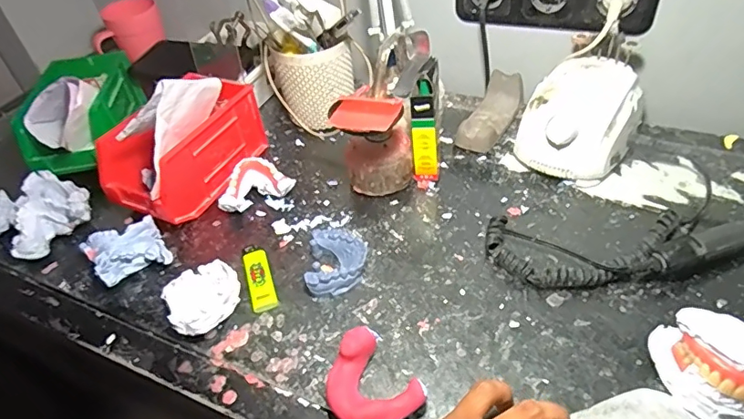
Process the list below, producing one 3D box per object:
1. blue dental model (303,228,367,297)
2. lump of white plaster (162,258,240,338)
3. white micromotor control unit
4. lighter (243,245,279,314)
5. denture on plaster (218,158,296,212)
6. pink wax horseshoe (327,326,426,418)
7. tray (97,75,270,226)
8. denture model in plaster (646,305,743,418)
[{"bbox_3d":[-0.033,0.049,0.484,0.053,0.022,0.071,-2,45,5],"label":"blue dental model"},{"bbox_3d":[-0.153,0.081,0.463,0.064,0.031,0.062,-23,46,-15],"label":"lump of white plaster"},{"bbox_3d":[0.229,-0.100,0.560,0.111,0.080,0.137,28,54,31],"label":"white micromotor control unit"},{"bbox_3d":[-0.108,0.066,0.487,0.024,0.012,0.076,-18,45,-11],"label":"lighter"},{"bbox_3d":[-0.134,-0.025,0.567,0.078,0.033,0.055,-29,48,-21],"label":"denture on plaster"},{"bbox_3d":[-0.005,0.136,0.387,0.058,0.029,0.076,-32,49,-23],"label":"pink wax horseshoe"},{"bbox_3d":[-0.206,-0.067,0.578,0.094,0.095,0.181,27,54,30],"label":"tray"},{"bbox_3d":[0.246,0.109,0.364,0.069,0.050,0.078,-31,49,-23],"label":"denture model in plaster"}]

